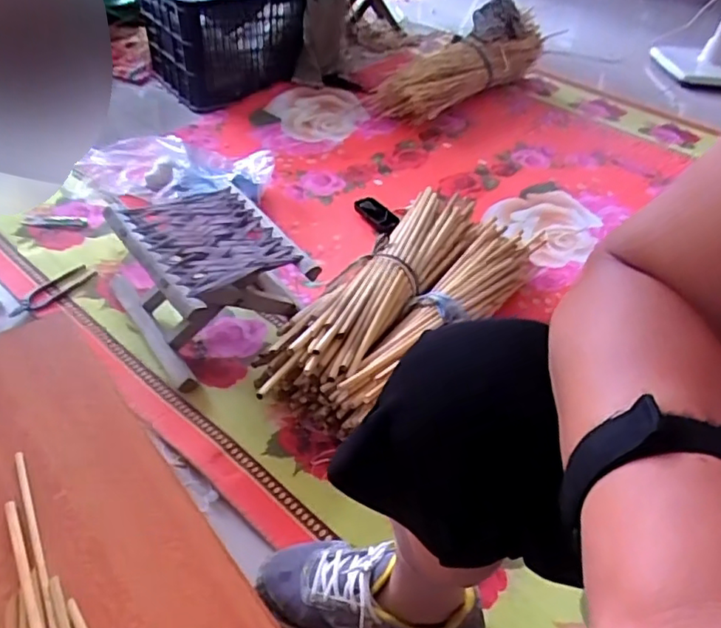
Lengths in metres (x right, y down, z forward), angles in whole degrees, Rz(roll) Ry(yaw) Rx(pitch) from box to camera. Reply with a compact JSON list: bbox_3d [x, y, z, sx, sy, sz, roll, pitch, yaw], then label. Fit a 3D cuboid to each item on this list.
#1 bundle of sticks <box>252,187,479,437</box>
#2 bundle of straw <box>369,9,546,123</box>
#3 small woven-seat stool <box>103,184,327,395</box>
[{"bbox_3d":[0.060,-0.039,0.992,0.196,0.109,0.592,25,45,18],"label":"bundle of sticks"},{"bbox_3d":[0.326,-0.735,1.731,0.166,0.168,0.713,33,48,25],"label":"bundle of straw"},{"bbox_3d":[-0.241,-0.057,0.932,0.238,0.167,0.278,-25,52,-30],"label":"small woven-seat stool"}]

